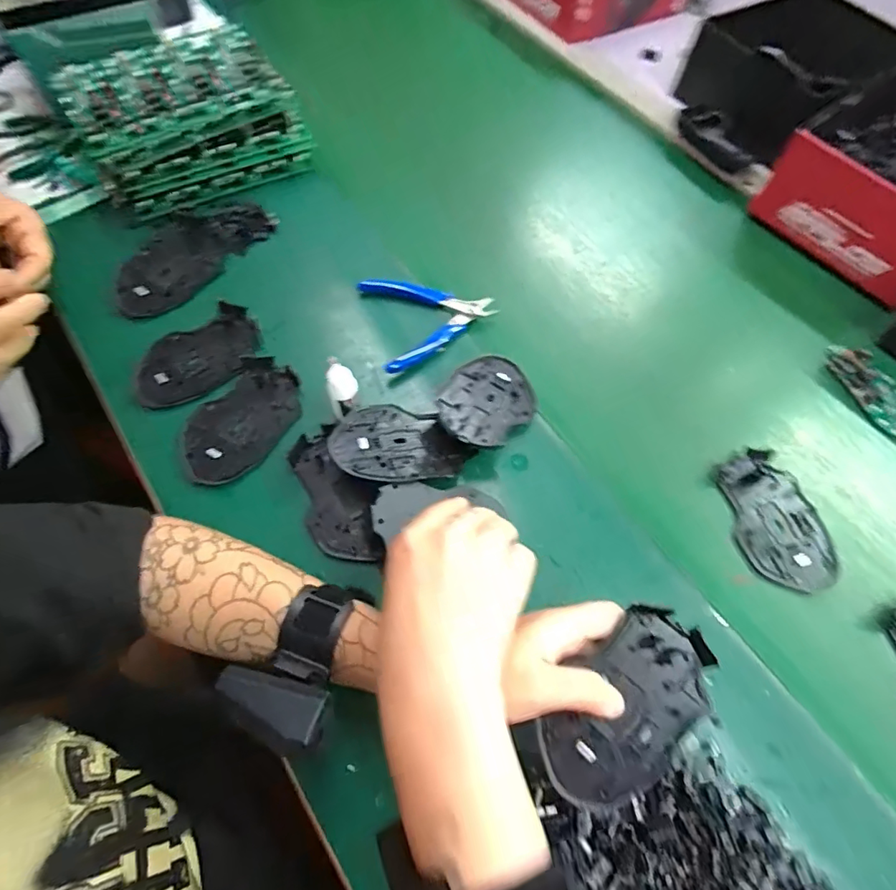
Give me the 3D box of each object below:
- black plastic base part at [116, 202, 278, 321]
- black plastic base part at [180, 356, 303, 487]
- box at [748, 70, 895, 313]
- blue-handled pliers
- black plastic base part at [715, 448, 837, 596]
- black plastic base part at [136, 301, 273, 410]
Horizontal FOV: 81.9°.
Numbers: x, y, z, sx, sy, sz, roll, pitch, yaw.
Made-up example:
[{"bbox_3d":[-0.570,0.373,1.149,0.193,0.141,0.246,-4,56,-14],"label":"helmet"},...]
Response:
[{"bbox_3d":[-0.255,-0.191,0.508,0.082,0.016,0.167,33,66,14],"label":"black plastic base part"},{"bbox_3d":[-0.173,-0.021,0.430,0.072,0.009,0.115,33,66,13],"label":"black plastic base part"},{"bbox_3d":[0.494,-0.293,0.562,0.251,0.090,0.188,-38,70,-20],"label":"box"},{"bbox_3d":[-0.013,-0.118,0.485,0.118,0.025,0.106,-15,64,-10],"label":"blue-handled pliers"},{"bbox_3d":[0.268,0.059,0.417,0.073,0.013,0.113,-3,63,-4],"label":"black plastic base part"},{"bbox_3d":[-0.219,-0.077,0.451,0.110,0.011,0.076,-30,68,-17],"label":"black plastic base part"}]

